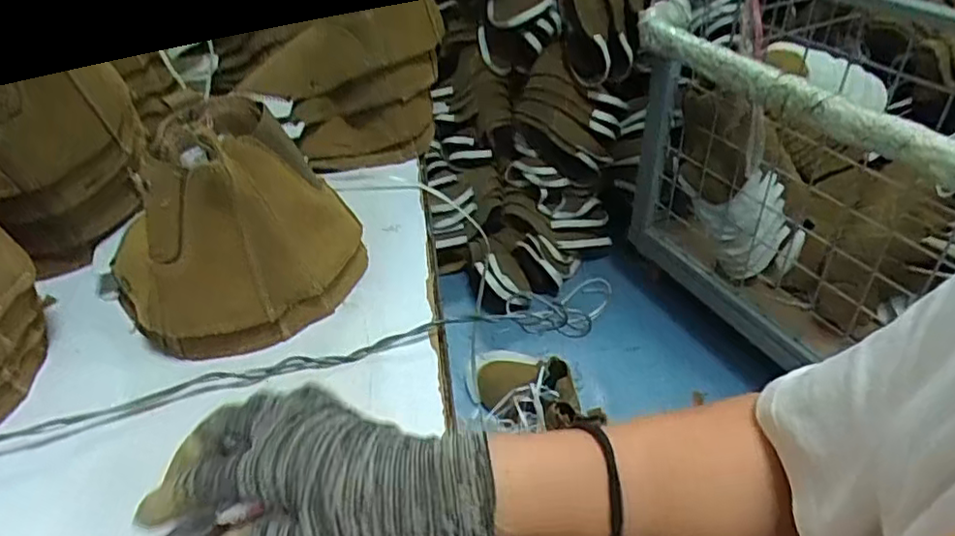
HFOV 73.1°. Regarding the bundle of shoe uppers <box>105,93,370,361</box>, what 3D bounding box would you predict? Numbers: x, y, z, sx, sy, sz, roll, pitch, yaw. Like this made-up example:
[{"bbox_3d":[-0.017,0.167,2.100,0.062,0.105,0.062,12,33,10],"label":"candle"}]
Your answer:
[{"bbox_3d":[-0.177,-0.038,0.475,0.170,0.149,0.121,-24,43,-25],"label":"bundle of shoe uppers"}]

